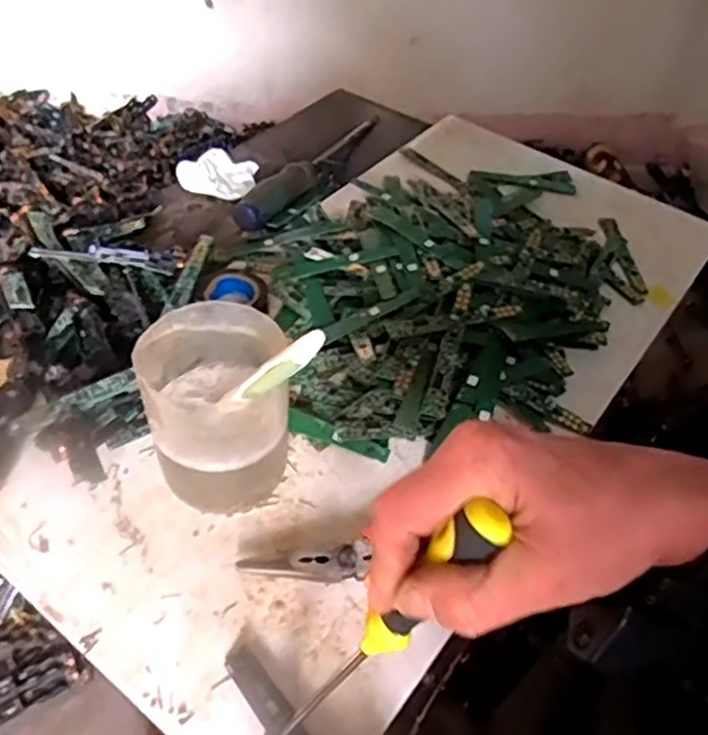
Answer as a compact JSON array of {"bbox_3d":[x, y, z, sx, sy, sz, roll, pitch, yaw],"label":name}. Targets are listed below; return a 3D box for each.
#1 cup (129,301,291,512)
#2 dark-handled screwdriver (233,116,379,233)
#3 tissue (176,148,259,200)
[{"bbox_3d":[-0.074,0.021,0.384,0.073,0.088,0.074,3,46,-3],"label":"cup"},{"bbox_3d":[-0.036,-0.188,0.663,0.030,0.029,0.228,25,49,18],"label":"dark-handled screwdriver"},{"bbox_3d":[-0.124,-0.180,0.648,0.064,0.025,0.056,10,46,5],"label":"tissue"}]

